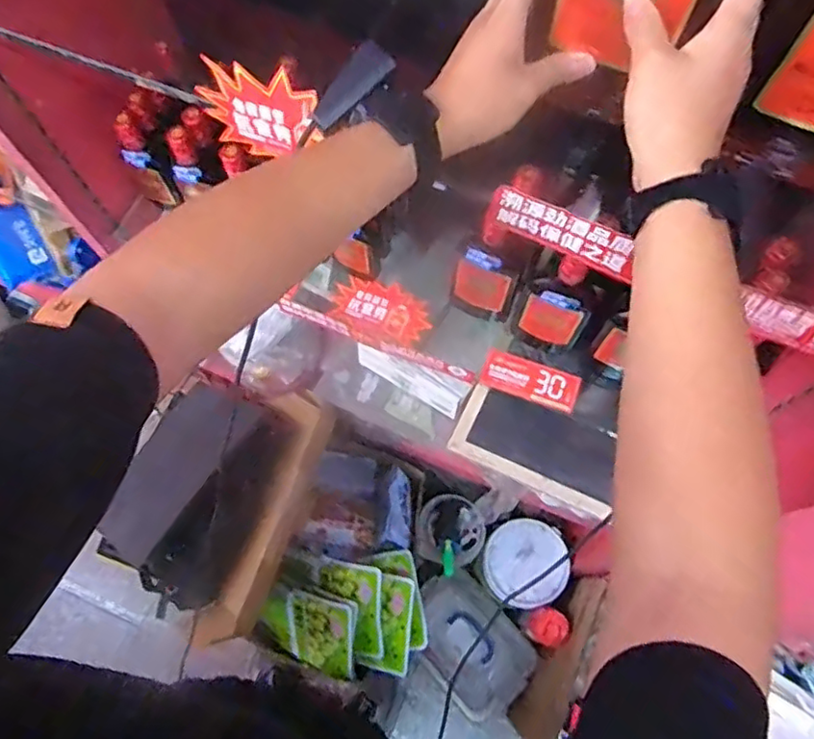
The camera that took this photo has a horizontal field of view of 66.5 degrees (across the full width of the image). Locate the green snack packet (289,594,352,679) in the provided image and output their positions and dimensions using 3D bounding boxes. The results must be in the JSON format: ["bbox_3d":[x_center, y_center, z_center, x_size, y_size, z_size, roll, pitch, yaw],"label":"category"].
[{"bbox_3d":[-0.141,0.449,1.043,0.112,0.023,0.121,0,96,28],"label":"green snack packet"}]

